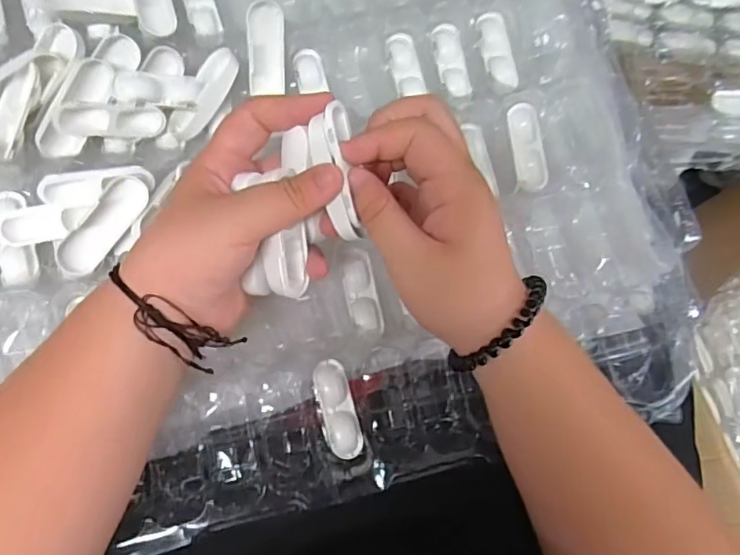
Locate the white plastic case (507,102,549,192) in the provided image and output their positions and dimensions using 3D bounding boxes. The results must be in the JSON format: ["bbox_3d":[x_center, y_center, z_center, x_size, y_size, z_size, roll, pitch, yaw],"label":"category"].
[{"bbox_3d":[0.109,-0.090,0.384,0.020,0.009,0.061,-7,88,-8],"label":"white plastic case"}]

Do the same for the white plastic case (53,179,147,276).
[{"bbox_3d":[-0.160,-0.031,0.332,0.020,0.013,0.065,37,83,-5],"label":"white plastic case"}]

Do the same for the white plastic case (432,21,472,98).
[{"bbox_3d":[0.062,-0.163,0.416,0.021,0.011,0.060,-10,89,-8],"label":"white plastic case"}]

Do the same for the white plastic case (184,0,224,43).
[{"bbox_3d":[-0.119,-0.193,0.387,0.019,0.005,0.059,-17,90,-8],"label":"white plastic case"}]

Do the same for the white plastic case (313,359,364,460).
[{"bbox_3d":[-0.021,0.084,0.354,0.021,0.009,0.062,-15,89,-8],"label":"white plastic case"}]

